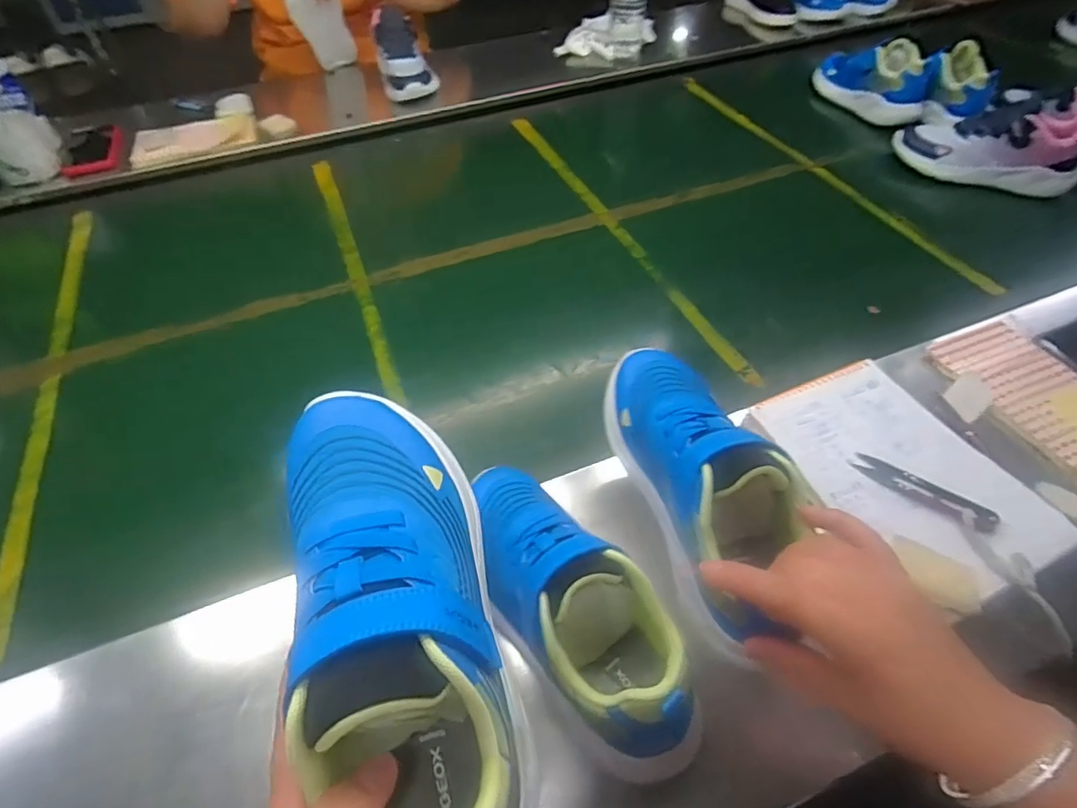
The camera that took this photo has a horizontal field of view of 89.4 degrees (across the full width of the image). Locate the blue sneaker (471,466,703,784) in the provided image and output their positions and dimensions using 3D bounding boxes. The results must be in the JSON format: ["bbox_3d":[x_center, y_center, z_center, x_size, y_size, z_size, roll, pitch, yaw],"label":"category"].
[{"bbox_3d":[0.017,0.128,0.360,0.076,0.107,0.226,-27,53,-21],"label":"blue sneaker"}]

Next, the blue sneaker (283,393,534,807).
[{"bbox_3d":[-0.061,0.086,0.242,0.079,0.075,0.208,-16,62,-12],"label":"blue sneaker"}]

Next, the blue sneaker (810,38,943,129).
[{"bbox_3d":[0.547,-0.547,0.901,0.107,0.090,0.202,-13,50,-10],"label":"blue sneaker"}]

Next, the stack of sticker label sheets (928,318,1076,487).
[{"bbox_3d":[0.470,-0.004,0.494,0.111,0.020,0.201,-15,50,-11],"label":"stack of sticker label sheets"}]

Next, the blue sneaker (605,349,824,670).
[{"bbox_3d":[0.108,0.043,0.359,0.075,0.087,0.216,-12,53,-9],"label":"blue sneaker"}]

